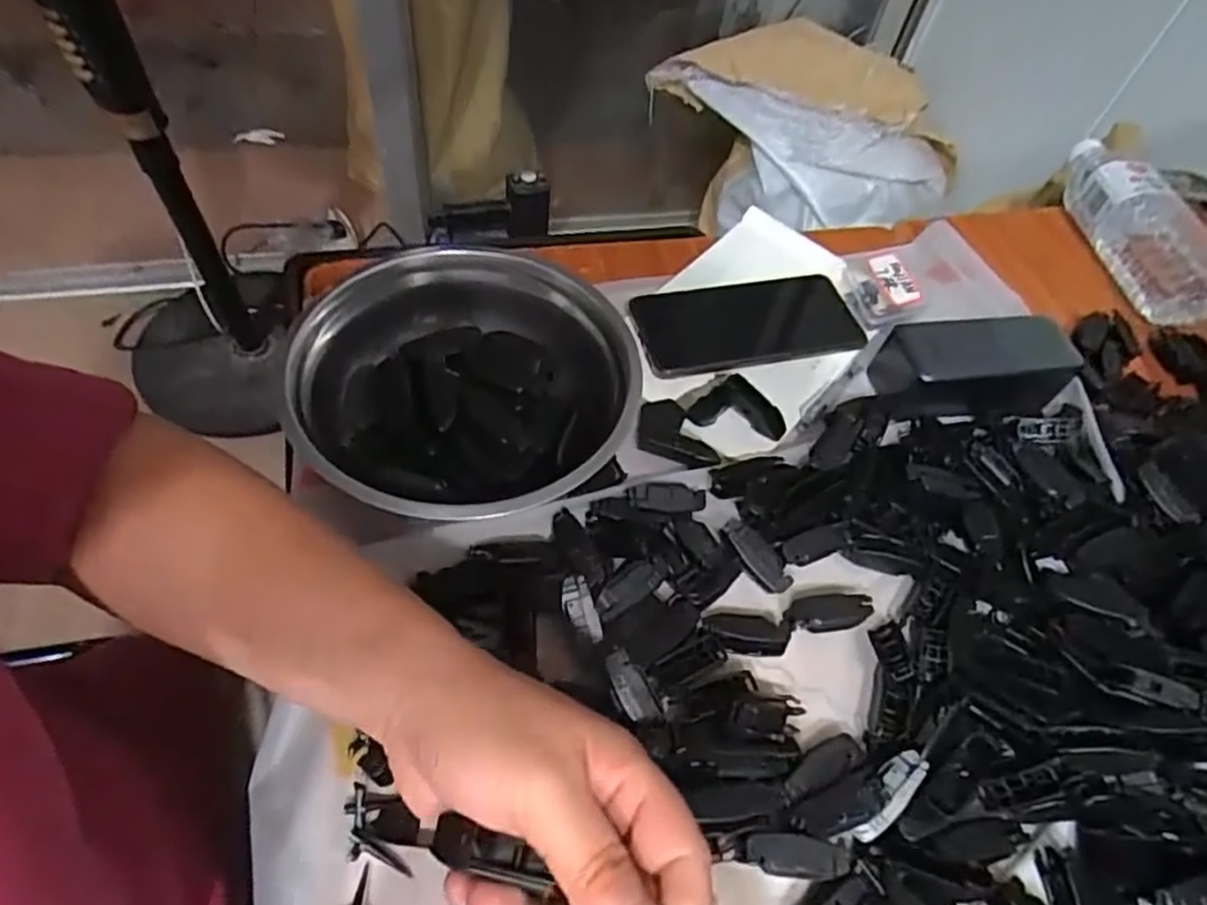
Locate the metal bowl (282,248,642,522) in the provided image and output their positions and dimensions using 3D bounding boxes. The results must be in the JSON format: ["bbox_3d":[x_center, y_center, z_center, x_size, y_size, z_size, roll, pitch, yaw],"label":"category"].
[{"bbox_3d":[-0.077,-0.041,0.433,0.189,0.072,0.194,3,54,-5],"label":"metal bowl"}]

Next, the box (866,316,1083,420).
[{"bbox_3d":[0.262,-0.061,0.494,0.131,0.041,0.064,1,54,-6],"label":"box"}]

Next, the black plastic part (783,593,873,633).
[{"bbox_3d":[0.129,0.093,0.405,0.050,0.015,0.017,-2,55,-8],"label":"black plastic part"}]

